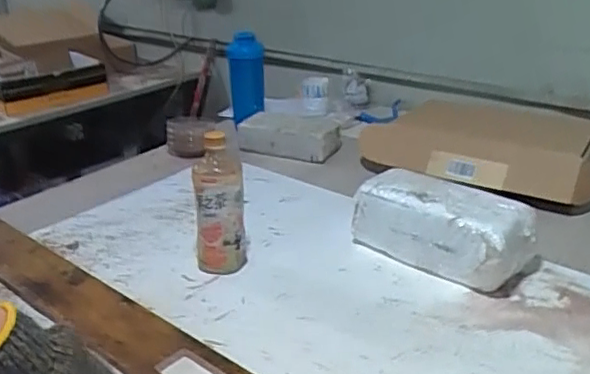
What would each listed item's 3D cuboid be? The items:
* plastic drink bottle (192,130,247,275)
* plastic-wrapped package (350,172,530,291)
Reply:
[{"bbox_3d":[-0.107,0.026,0.861,0.067,0.192,0.062,-4,25,-7],"label":"plastic drink bottle"},{"bbox_3d":[0.209,0.058,0.883,0.248,0.115,0.119,18,30,35],"label":"plastic-wrapped package"}]

